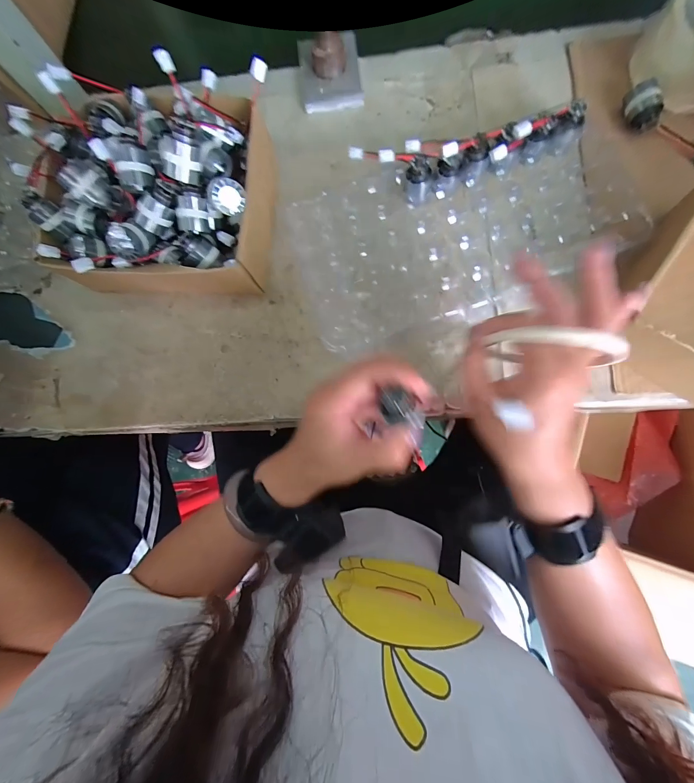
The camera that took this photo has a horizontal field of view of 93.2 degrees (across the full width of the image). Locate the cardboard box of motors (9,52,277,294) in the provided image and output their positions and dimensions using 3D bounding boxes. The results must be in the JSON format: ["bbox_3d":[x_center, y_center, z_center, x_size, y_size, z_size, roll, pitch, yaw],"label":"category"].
[{"bbox_3d":[-0.200,-0.219,0.337,0.224,0.111,0.209,4,83,5],"label":"cardboard box of motors"}]

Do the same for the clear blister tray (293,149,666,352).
[{"bbox_3d":[0.114,-0.167,0.344,0.327,0.030,0.188,-14,81,3],"label":"clear blister tray"}]

